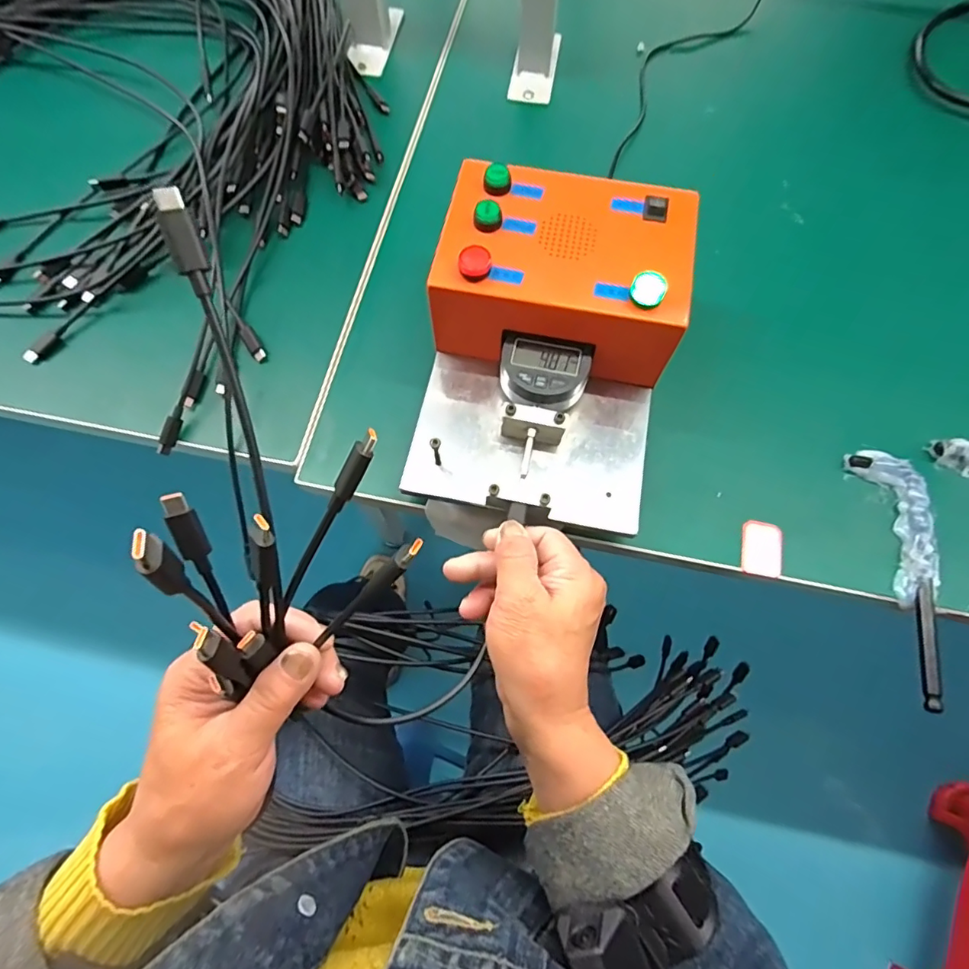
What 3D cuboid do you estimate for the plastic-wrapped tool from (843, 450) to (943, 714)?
[{"bbox_3d":[0.270,0.053,0.335,0.038,0.019,0.158,-5,70,-1],"label":"plastic-wrapped tool"}]

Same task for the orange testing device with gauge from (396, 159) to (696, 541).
[{"bbox_3d":[0.040,-0.089,0.330,0.148,0.072,0.205,10,70,5],"label":"orange testing device with gauge"}]

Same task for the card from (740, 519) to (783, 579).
[{"bbox_3d":[0.178,0.041,0.341,0.024,0.004,0.036,11,71,5],"label":"card"}]

